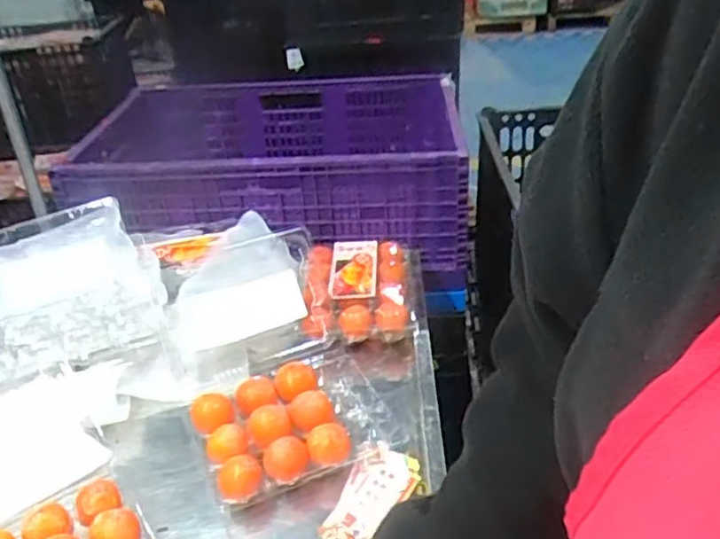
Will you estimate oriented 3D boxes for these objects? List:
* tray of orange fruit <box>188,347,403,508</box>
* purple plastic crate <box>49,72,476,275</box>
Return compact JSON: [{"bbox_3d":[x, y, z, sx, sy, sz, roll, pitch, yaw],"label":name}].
[{"bbox_3d":[-0.075,0.155,0.726,0.185,0.053,0.164,-15,33,-17],"label":"tray of orange fruit"},{"bbox_3d":[-0.119,-0.189,1.162,0.638,0.184,0.475,-8,32,-5],"label":"purple plastic crate"}]

